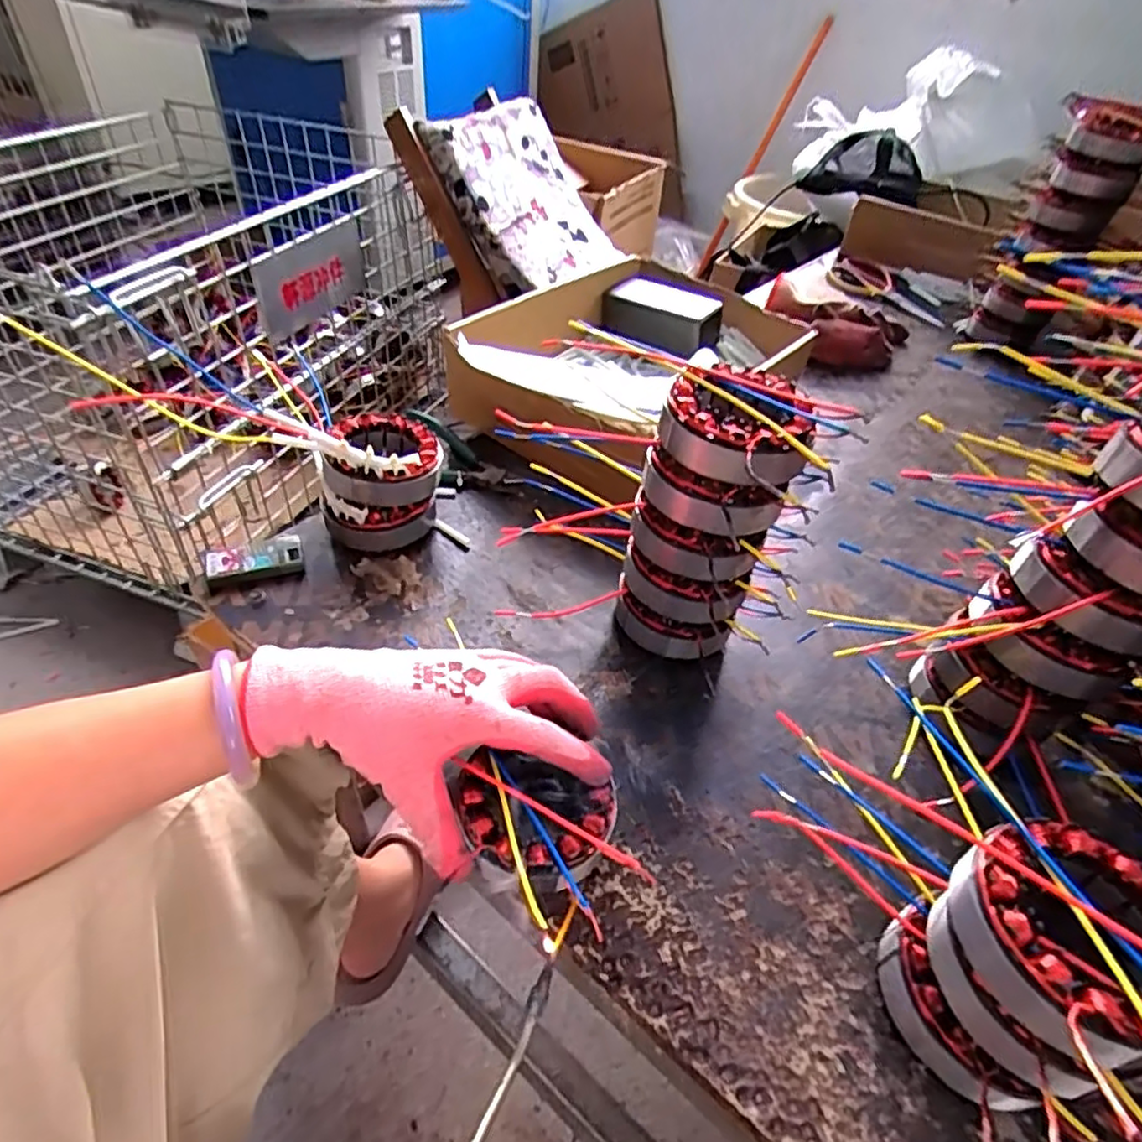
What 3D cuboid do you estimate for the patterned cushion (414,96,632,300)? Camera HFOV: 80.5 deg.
[{"bbox_3d":[-0.088,-0.723,1.308,0.079,0.346,0.318,-8,28,47],"label":"patterned cushion"}]

